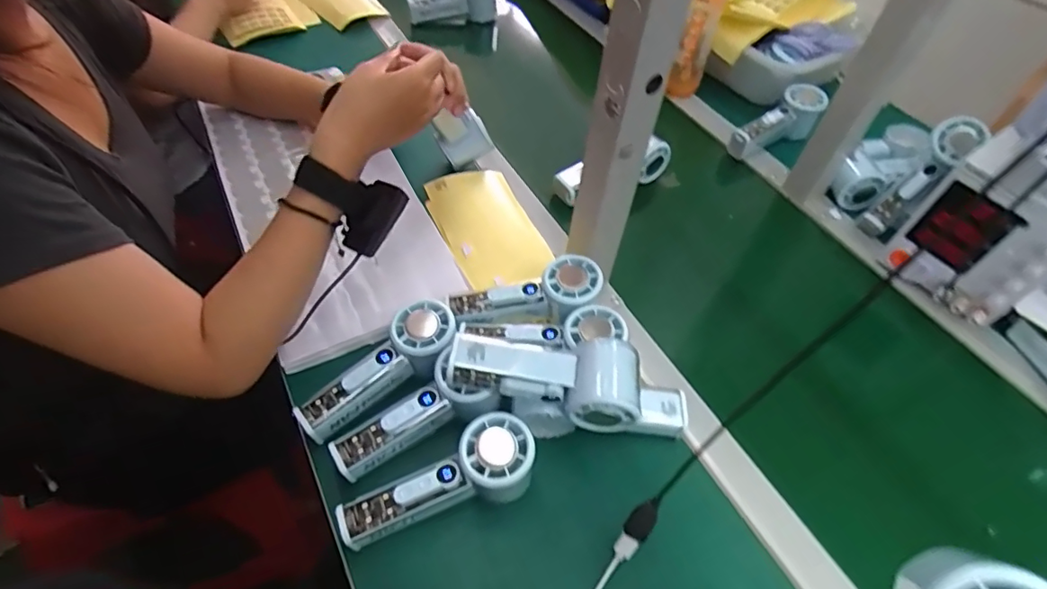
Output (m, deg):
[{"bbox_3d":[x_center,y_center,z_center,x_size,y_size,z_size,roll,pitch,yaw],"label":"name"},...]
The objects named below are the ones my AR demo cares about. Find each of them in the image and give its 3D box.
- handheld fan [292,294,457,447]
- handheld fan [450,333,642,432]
[{"bbox_3d":[-0.119,0.068,0.464,0.149,0.034,0.057,-40,63,-13],"label":"handheld fan"},{"bbox_3d":[0.017,0.065,0.423,0.146,0.045,0.055,5,51,-1],"label":"handheld fan"}]

